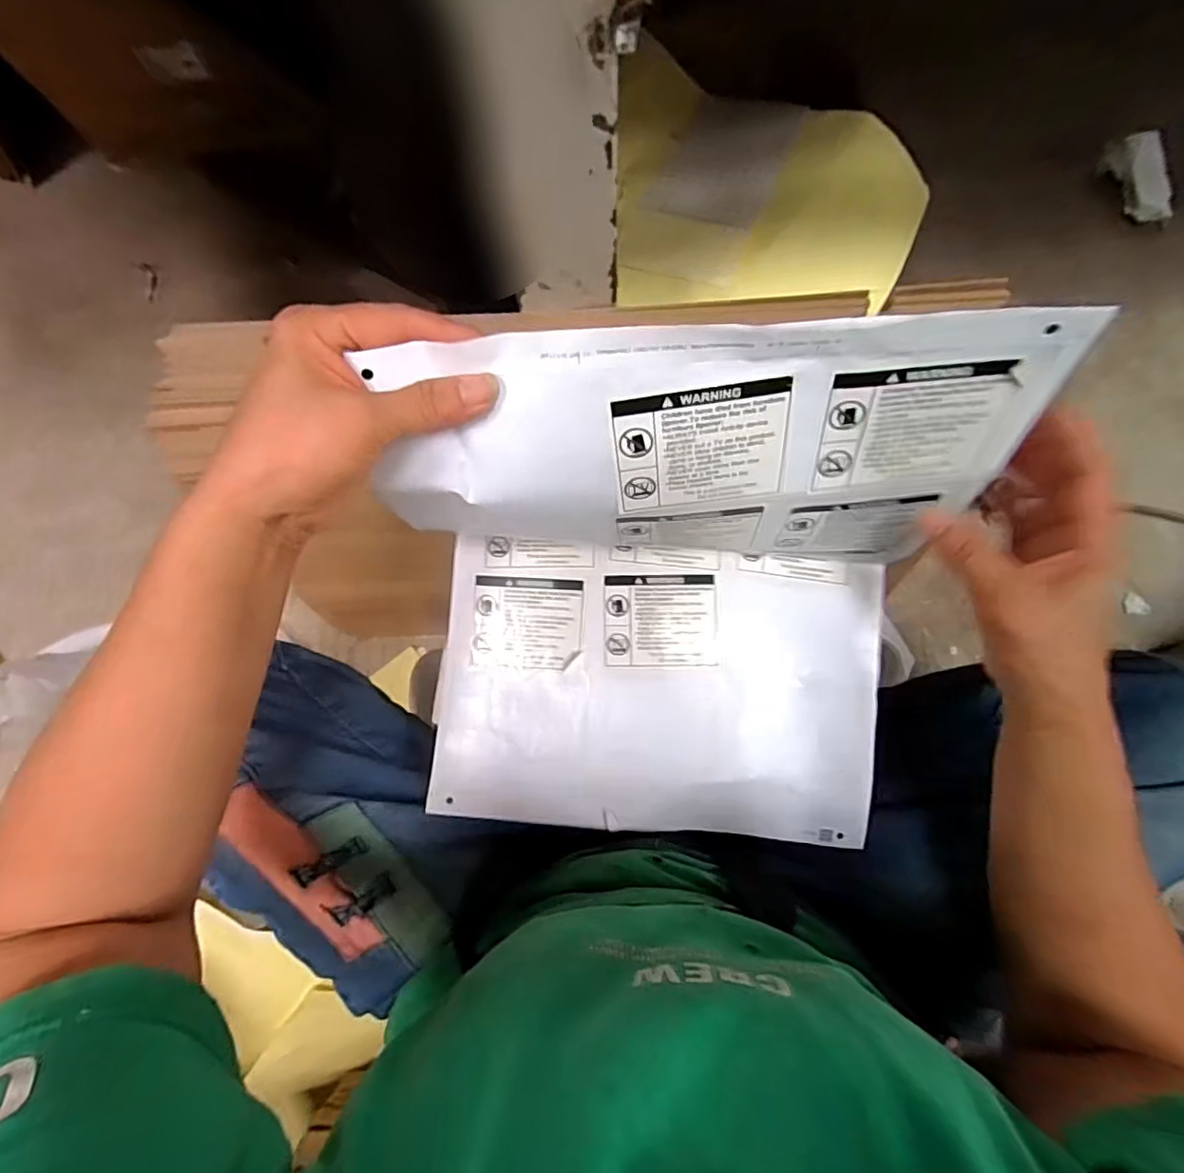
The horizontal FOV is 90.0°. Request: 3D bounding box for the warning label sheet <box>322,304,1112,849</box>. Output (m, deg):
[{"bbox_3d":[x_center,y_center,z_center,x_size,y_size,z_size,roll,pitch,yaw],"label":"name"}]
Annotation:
[{"bbox_3d":[0.047,0.034,0.331,0.306,0.208,0.259,0,85,1],"label":"warning label sheet"}]

